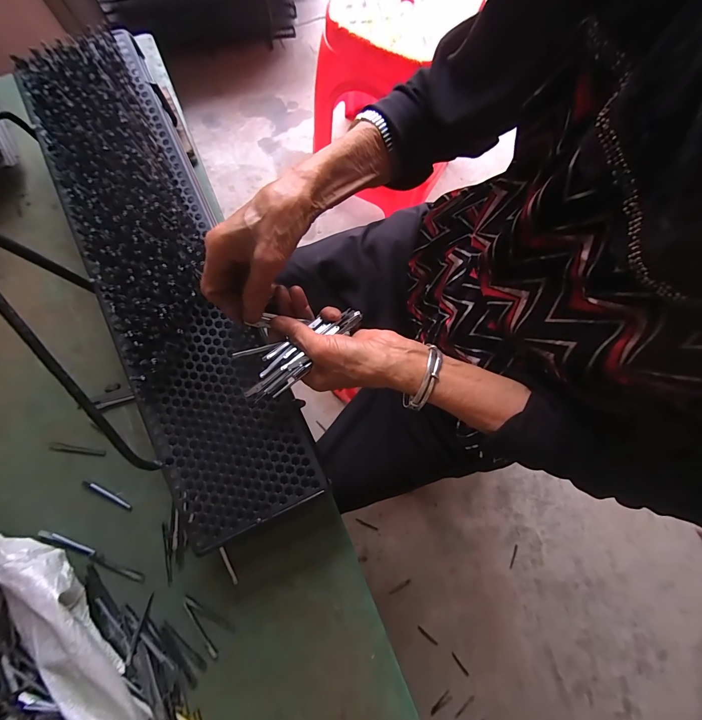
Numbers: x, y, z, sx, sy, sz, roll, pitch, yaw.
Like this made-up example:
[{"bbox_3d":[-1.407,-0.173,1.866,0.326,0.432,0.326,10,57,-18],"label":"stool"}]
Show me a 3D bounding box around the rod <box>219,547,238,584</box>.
[{"bbox_3d":[-0.136,0.228,0.370,0.005,0.004,0.041,-28,81,-6],"label":"rod"}]

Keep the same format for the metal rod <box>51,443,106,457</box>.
[{"bbox_3d":[-0.320,0.106,0.388,0.063,0.006,0.008,10,79,0],"label":"metal rod"}]

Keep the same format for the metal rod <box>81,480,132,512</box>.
[{"bbox_3d":[-0.280,0.155,0.382,0.063,0.004,0.009,27,80,3],"label":"metal rod"}]

